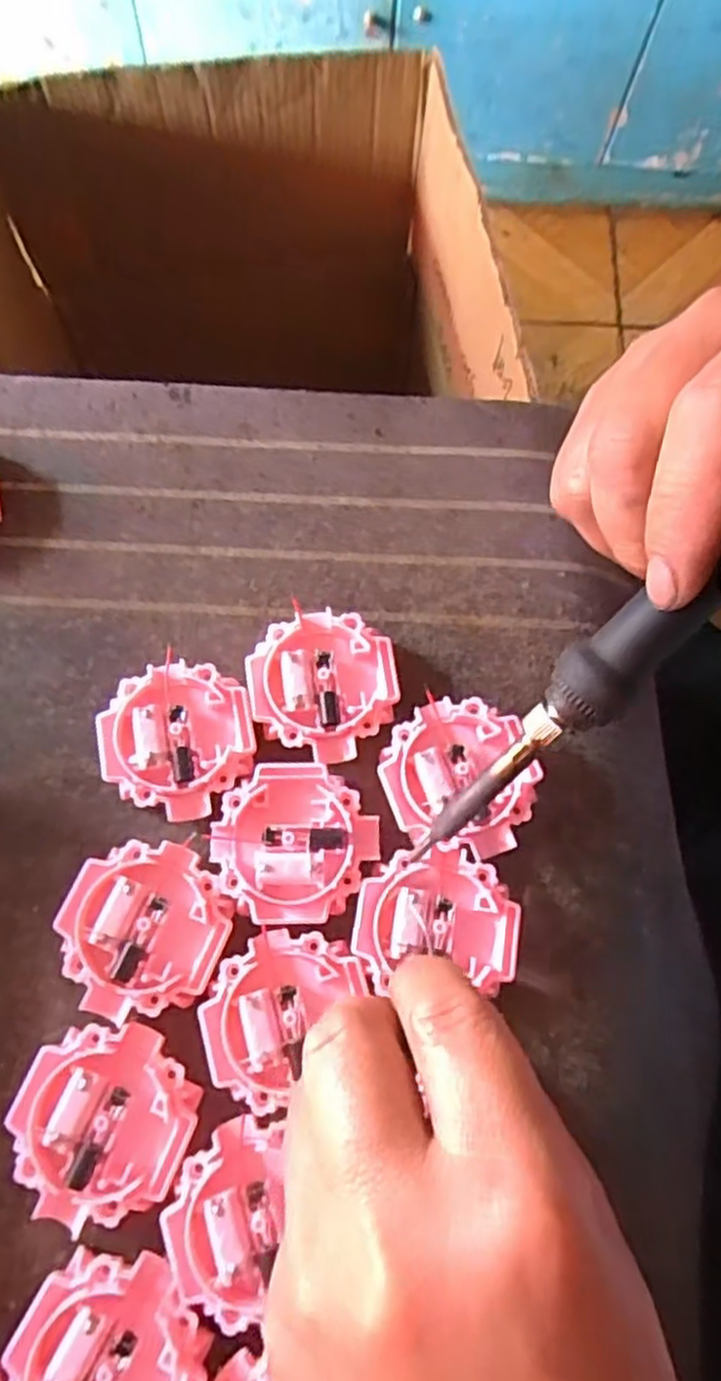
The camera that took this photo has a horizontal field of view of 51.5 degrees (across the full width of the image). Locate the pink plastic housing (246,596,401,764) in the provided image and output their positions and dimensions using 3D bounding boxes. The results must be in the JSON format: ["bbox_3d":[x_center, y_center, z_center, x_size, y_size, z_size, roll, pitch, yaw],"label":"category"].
[{"bbox_3d":[-0.013,-0.003,0.271,0.052,0.016,0.051,22,74,5],"label":"pink plastic housing"}]

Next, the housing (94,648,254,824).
[{"bbox_3d":[-0.064,0.016,0.264,0.051,0.016,0.052,24,74,6],"label":"housing"}]

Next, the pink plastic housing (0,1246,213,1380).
[{"bbox_3d":[-0.071,0.190,0.212,0.051,0.016,0.051,29,75,7],"label":"pink plastic housing"}]

